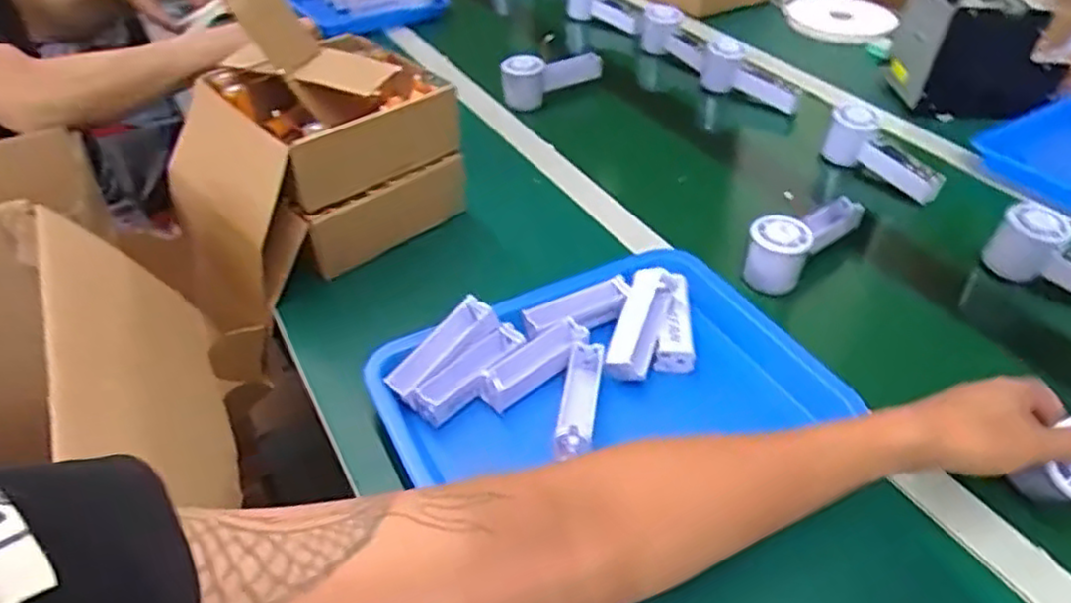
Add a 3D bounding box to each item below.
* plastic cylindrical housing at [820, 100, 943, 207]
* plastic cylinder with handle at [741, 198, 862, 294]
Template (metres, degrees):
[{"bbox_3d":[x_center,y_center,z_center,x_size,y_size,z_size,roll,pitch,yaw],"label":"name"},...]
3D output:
[{"bbox_3d":[0.407,-0.179,0.856,0.070,0.057,0.149,-11,43,-12],"label":"plastic cylindrical housing"},{"bbox_3d":[0.277,-0.067,0.720,0.158,0.055,0.061,-33,51,-32],"label":"plastic cylinder with handle"}]

